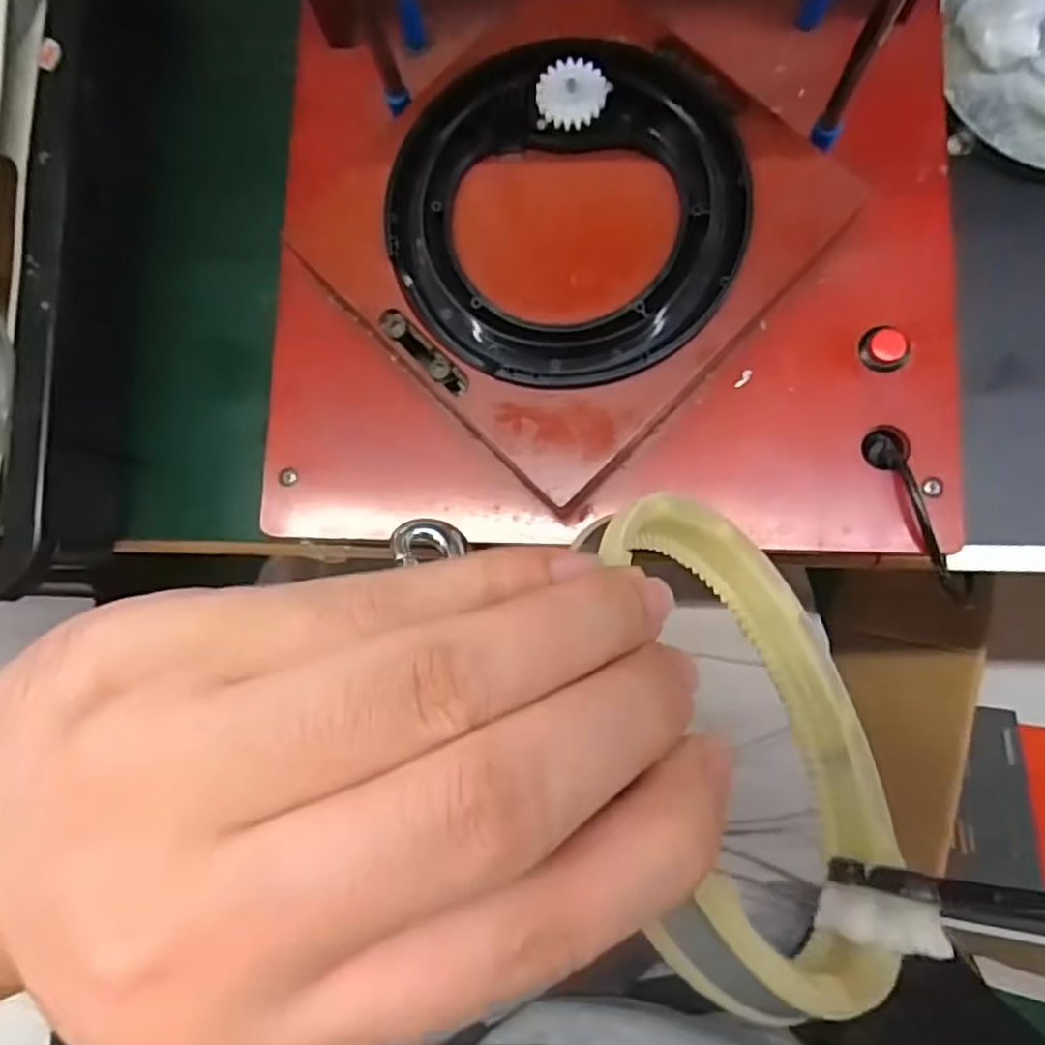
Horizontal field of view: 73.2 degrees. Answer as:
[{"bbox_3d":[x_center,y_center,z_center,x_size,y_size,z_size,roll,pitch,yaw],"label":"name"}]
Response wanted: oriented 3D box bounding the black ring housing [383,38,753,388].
[{"bbox_3d":[0.016,-0.118,0.261,0.130,0.015,0.132,-1,83,5],"label":"black ring housing"}]

